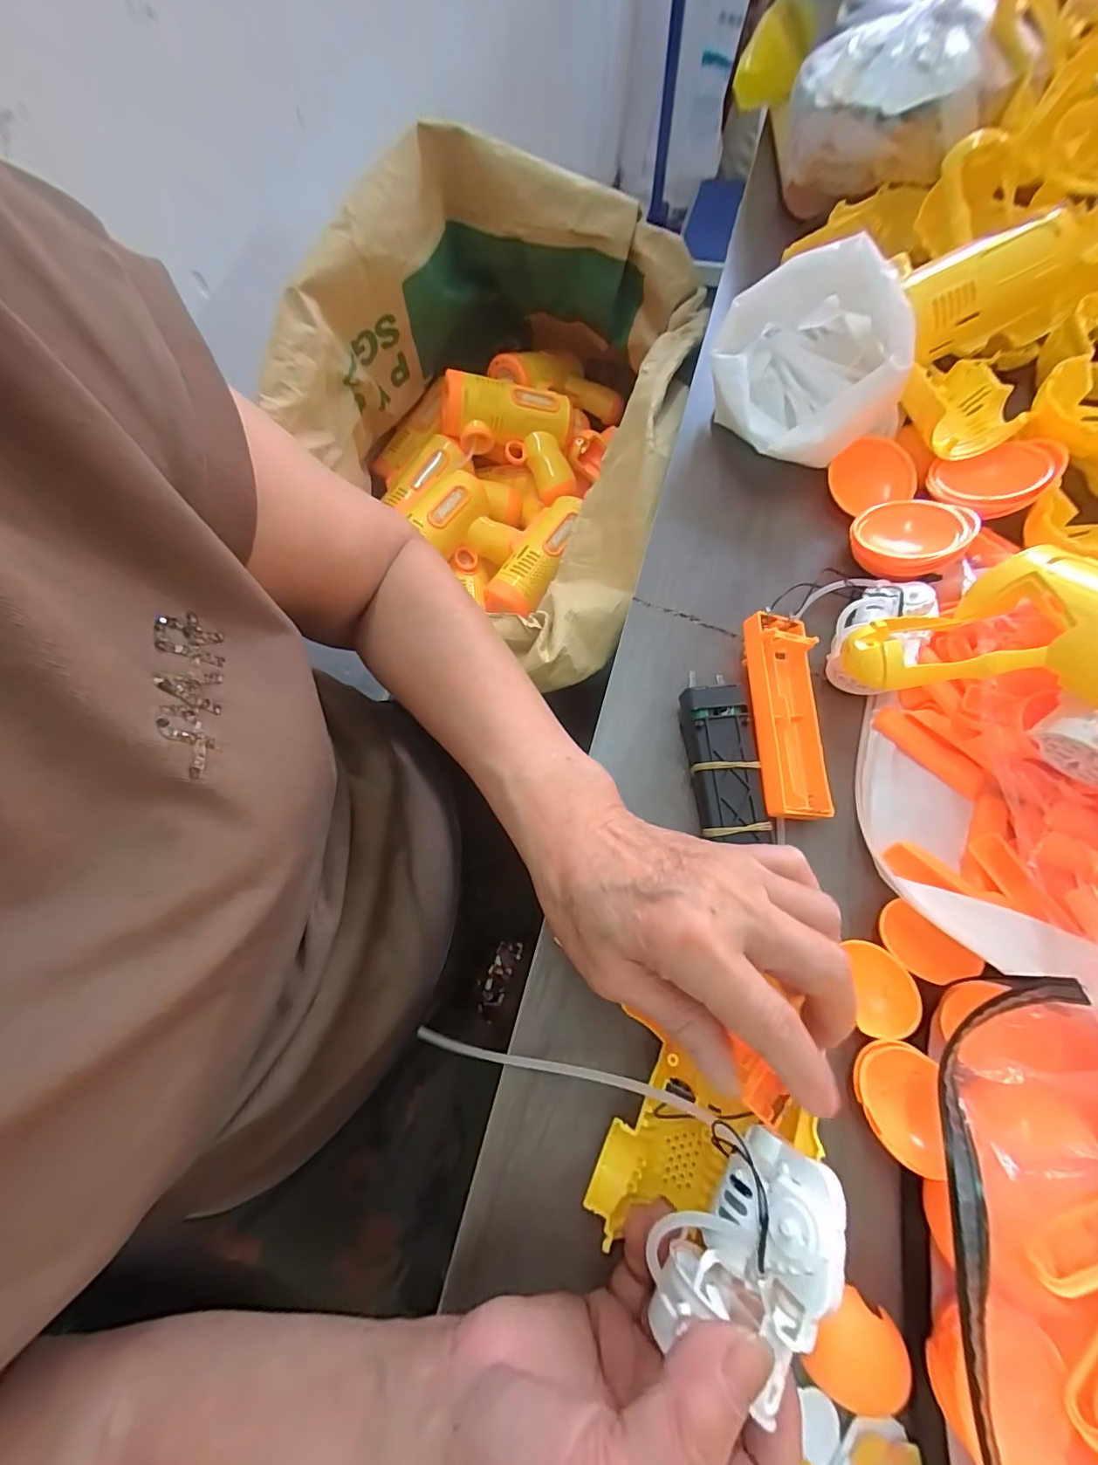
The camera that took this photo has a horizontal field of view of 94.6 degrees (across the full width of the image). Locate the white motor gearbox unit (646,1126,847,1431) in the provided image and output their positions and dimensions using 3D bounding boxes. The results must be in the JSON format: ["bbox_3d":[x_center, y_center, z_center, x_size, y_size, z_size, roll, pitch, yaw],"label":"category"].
[{"bbox_3d":[0.068,0.170,0.167,0.068,0.029,0.040,-45,52,-7],"label":"white motor gearbox unit"}]

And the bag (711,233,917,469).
[{"bbox_3d":[0.169,-0.234,0.328,0.115,0.080,0.112,-17,70,-4],"label":"bag"}]

